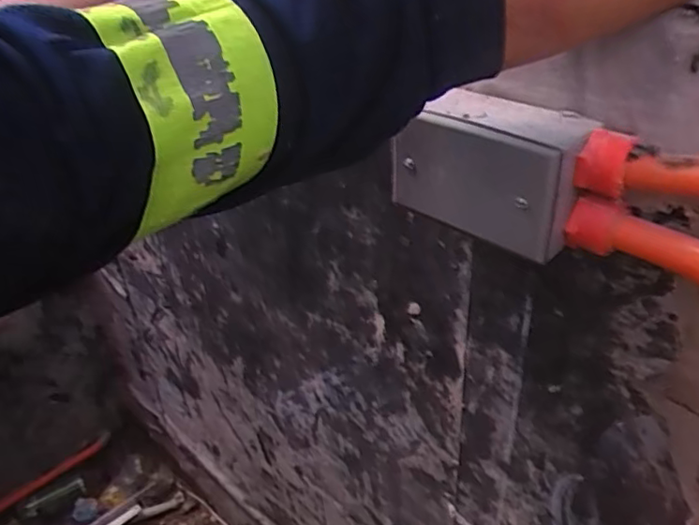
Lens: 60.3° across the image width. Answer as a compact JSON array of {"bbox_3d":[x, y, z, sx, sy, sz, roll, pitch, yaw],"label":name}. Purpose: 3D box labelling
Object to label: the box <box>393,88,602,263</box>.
[{"bbox_3d":[0.086,-0.058,0.367,0.050,0.072,0.115,-29,40,-35],"label":"box"}]

